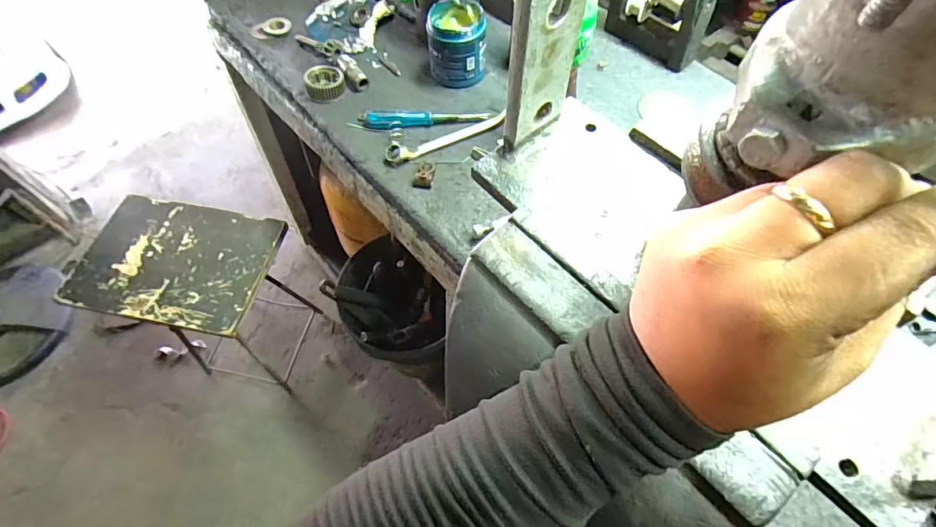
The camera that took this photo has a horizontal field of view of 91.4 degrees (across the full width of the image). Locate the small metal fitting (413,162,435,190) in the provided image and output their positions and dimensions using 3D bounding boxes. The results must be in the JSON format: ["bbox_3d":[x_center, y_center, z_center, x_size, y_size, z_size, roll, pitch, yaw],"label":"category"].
[{"bbox_3d":[-0.063,-0.130,0.662,0.027,0.009,0.045,9,59,4],"label":"small metal fitting"}]

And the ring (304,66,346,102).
[{"bbox_3d":[-0.232,-0.293,0.744,0.061,0.025,0.071,-16,60,-11],"label":"ring"}]

